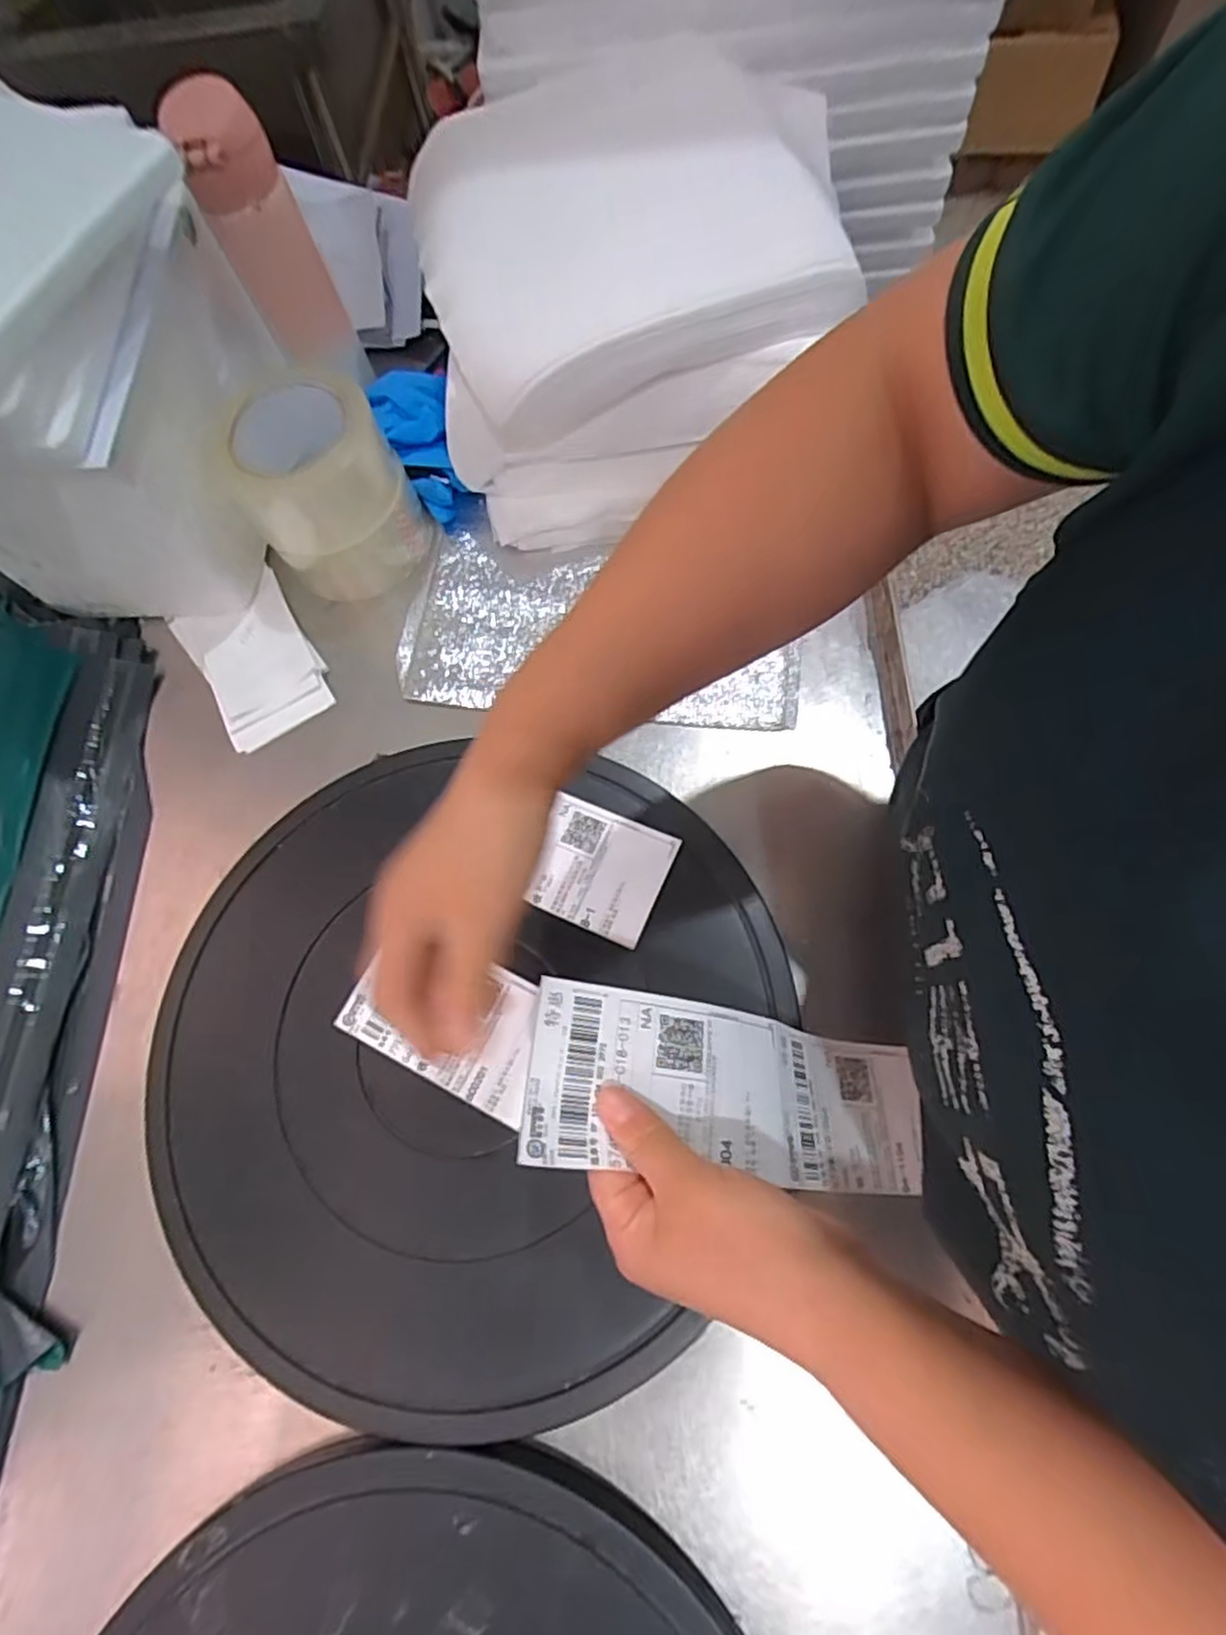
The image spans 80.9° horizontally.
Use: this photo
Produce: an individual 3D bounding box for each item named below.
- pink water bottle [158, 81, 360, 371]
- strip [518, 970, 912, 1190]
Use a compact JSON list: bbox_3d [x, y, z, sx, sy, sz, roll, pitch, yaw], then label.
[{"bbox_3d":[-0.240,-0.404,0.503,0.063,0.155,0.050,-26,70,-4],"label":"pink water bottle"},{"bbox_3d":[0.068,0.137,0.351,0.229,0.026,0.075,20,69,-26],"label":"strip"}]

